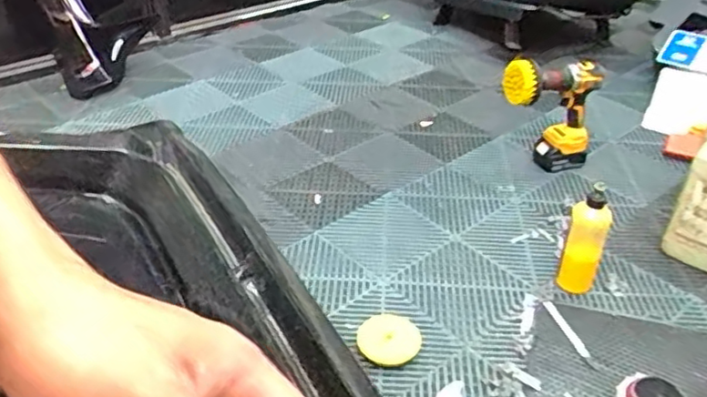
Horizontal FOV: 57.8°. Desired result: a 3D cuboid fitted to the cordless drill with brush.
[{"bbox_3d":[0.401,-0.179,1.348,0.192,0.259,0.124,10,35,14],"label":"cordless drill with brush"}]

